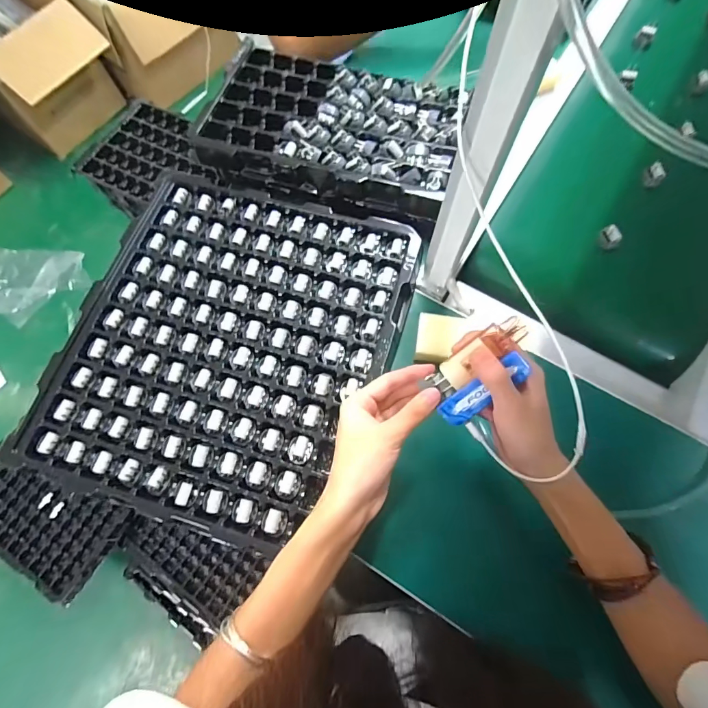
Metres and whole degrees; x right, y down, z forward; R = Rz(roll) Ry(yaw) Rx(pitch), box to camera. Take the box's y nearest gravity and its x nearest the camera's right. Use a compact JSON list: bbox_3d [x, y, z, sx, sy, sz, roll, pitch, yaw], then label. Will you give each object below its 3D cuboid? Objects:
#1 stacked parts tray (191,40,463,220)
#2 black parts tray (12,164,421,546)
[{"bbox_3d":[-0.025,-0.298,0.525,0.322,0.043,0.211,16,71,6],"label":"stacked parts tray"},{"bbox_3d":[-0.137,-0.022,0.455,0.346,0.023,0.386,17,71,6],"label":"black parts tray"}]

